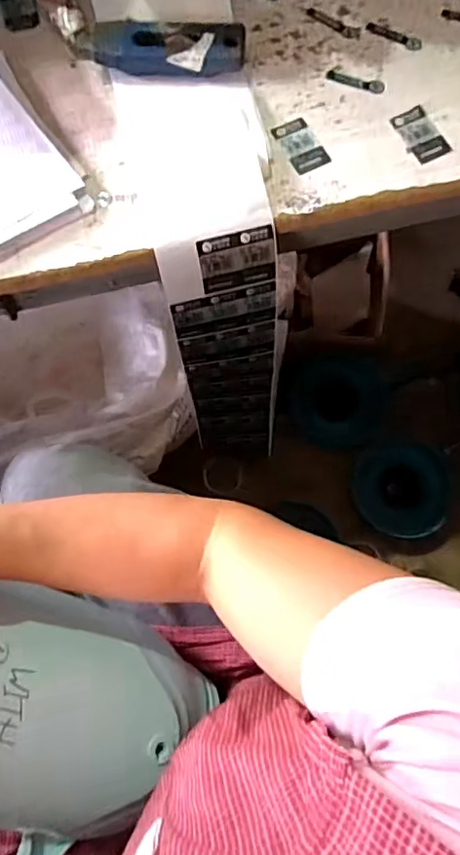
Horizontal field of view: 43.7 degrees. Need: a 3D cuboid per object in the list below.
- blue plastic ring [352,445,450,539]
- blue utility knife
[{"bbox_3d":[0.278,0.100,0.932,0.156,0.029,0.141,41,78,11],"label":"blue plastic ring"},{"bbox_3d":[-0.066,-0.342,0.515,0.156,0.018,0.044,6,74,2],"label":"blue utility knife"}]

